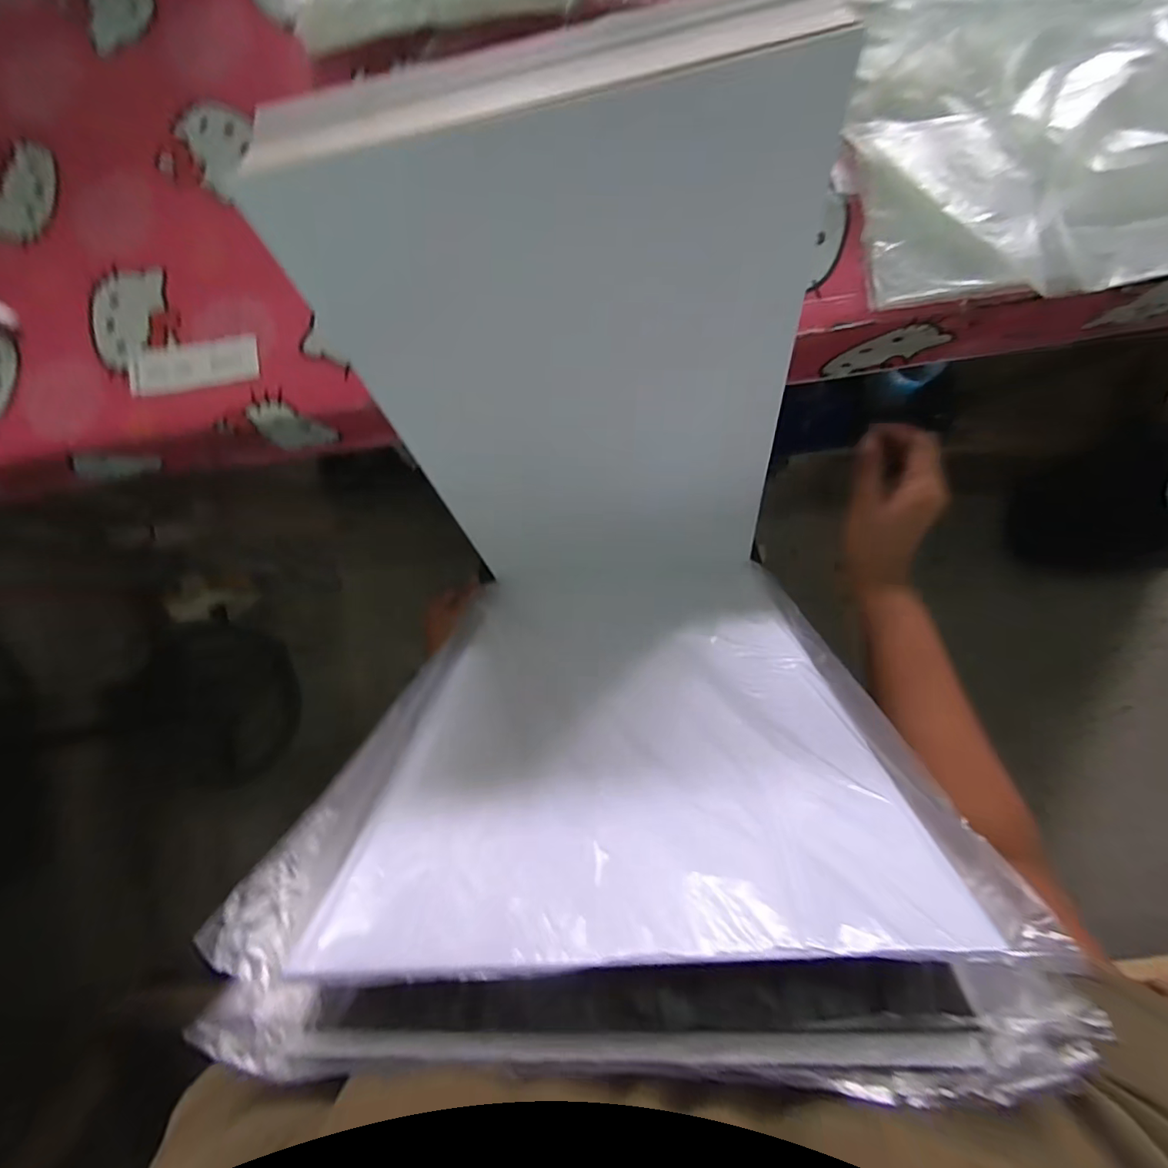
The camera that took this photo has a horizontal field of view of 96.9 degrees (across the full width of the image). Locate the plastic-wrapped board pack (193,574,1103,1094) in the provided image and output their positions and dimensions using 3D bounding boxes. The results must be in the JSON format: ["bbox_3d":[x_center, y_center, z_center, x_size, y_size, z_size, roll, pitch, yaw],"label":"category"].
[{"bbox_3d":[0.022,0.085,0.330,0.296,0.341,0.050,-5,111,8],"label":"plastic-wrapped board pack"}]

